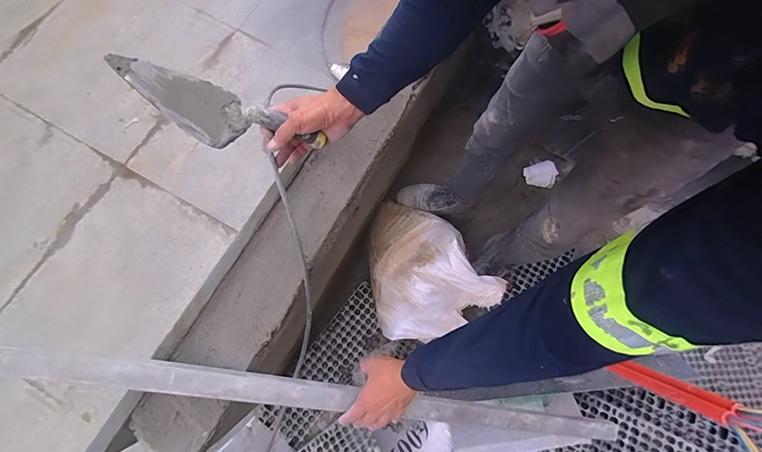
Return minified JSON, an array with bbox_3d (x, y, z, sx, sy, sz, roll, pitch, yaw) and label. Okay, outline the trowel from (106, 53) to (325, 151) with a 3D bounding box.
[{"bbox_3d":[-0.244,-0.174,0.538,0.299,0.061,0.103,20,72,-13],"label":"trowel"}]

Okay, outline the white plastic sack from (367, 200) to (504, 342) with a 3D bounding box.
[{"bbox_3d":[0.094,0.110,0.988,0.306,0.256,0.448,-26,78,-9],"label":"white plastic sack"}]

